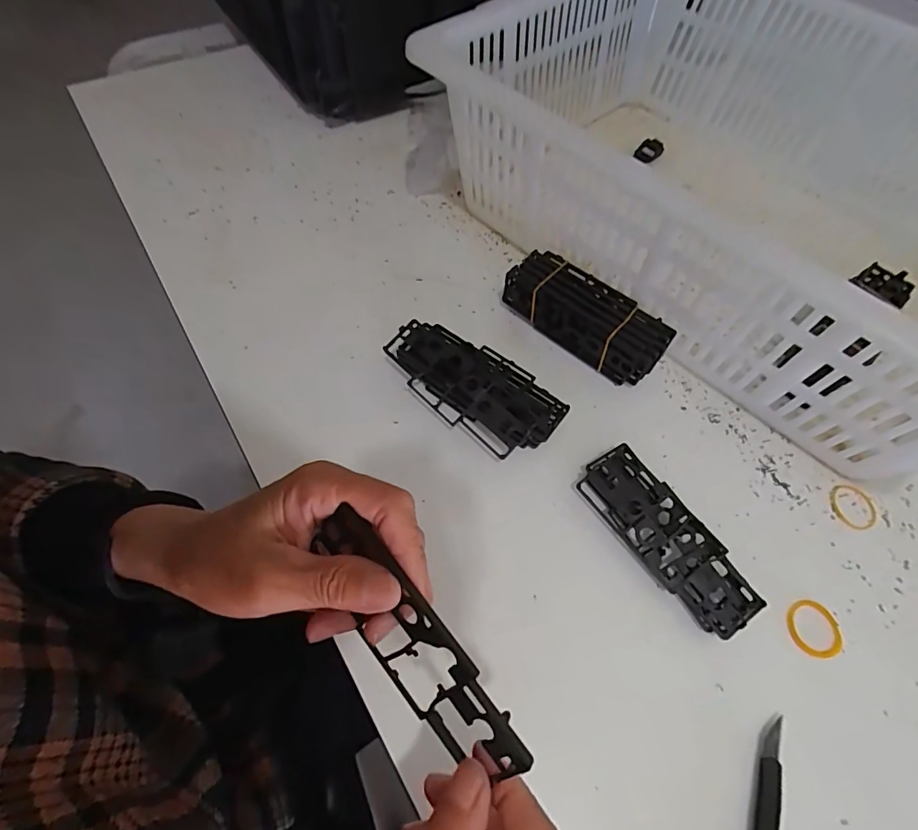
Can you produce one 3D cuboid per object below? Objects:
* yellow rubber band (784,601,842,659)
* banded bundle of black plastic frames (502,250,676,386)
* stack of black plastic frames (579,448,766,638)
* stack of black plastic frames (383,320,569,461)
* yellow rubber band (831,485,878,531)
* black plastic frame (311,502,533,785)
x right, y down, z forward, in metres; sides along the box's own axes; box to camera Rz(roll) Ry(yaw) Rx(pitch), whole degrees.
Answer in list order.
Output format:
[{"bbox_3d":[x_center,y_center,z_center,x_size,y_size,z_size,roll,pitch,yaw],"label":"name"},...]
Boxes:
[{"bbox_3d":[0.218,0.131,0.288,0.034,0.004,0.032,1,59,-2],"label":"yellow rubber band"},{"bbox_3d":[0.101,-0.079,0.379,0.130,0.046,0.044,38,65,18],"label":"banded bundle of black plastic frames"},{"bbox_3d":[0.133,0.078,0.304,0.045,0.021,0.123,-32,66,-19],"label":"stack of black plastic frames"},{"bbox_3d":[0.009,-0.020,0.346,0.129,0.033,0.064,35,64,17],"label":"stack of black plastic frames"},{"bbox_3d":[0.276,0.063,0.327,0.032,0.004,0.032,-23,63,-15],"label":"yellow rubber band"},{"bbox_3d":[-0.021,0.094,0.194,0.120,0.044,0.005,49,33,14],"label":"black plastic frame"}]

